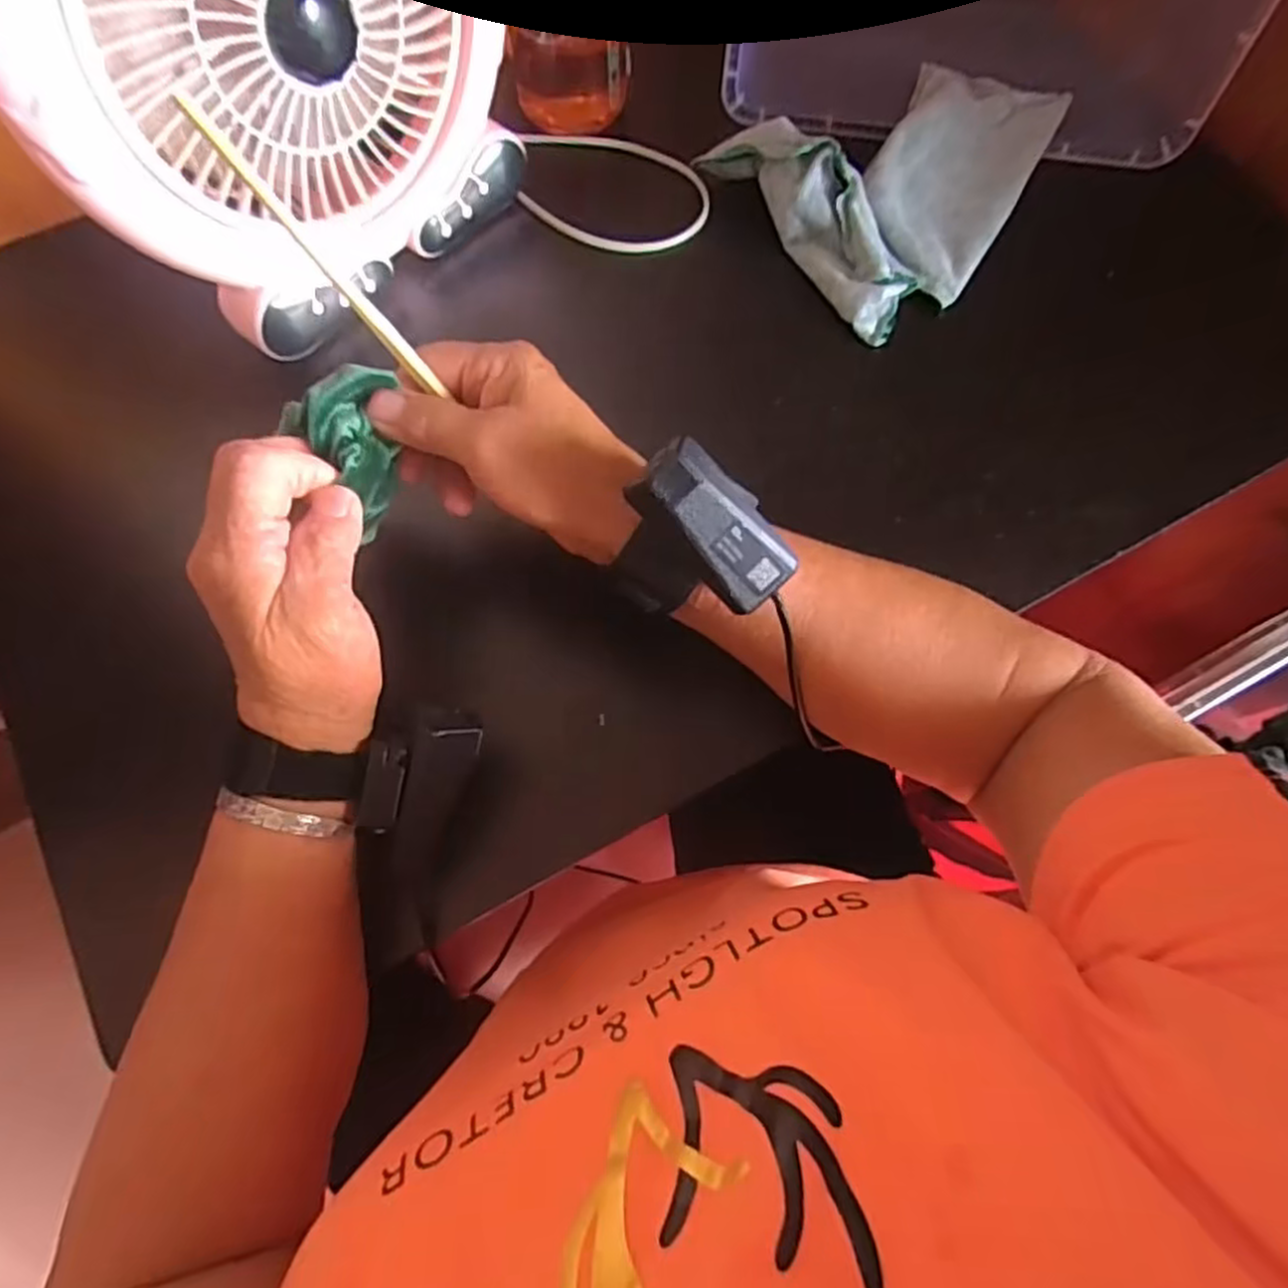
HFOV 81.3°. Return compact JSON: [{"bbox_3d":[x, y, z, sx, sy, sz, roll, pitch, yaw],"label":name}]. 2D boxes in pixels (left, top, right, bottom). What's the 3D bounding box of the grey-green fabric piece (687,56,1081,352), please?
[{"bbox_3d":[0.168,-0.299,0.463,0.205,0.044,0.162,-36,76,-12],"label":"grey-green fabric piece"}]

